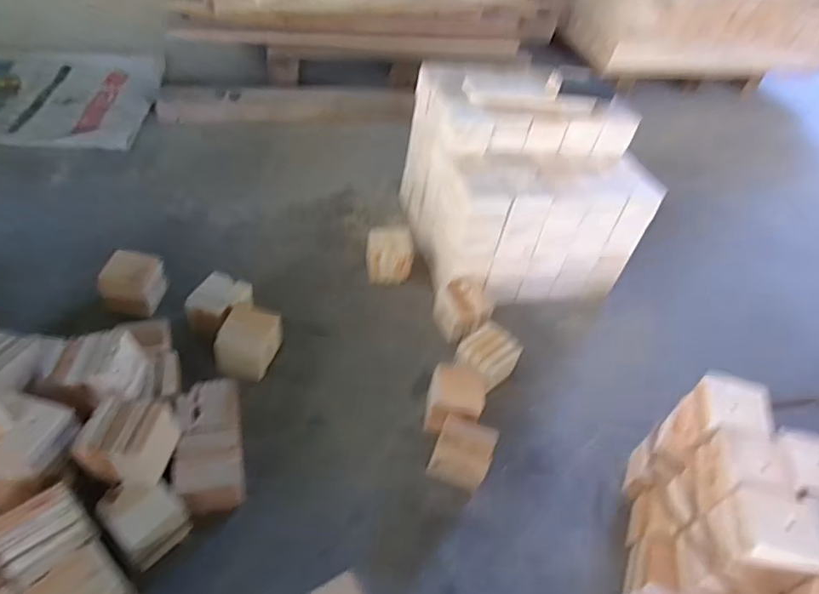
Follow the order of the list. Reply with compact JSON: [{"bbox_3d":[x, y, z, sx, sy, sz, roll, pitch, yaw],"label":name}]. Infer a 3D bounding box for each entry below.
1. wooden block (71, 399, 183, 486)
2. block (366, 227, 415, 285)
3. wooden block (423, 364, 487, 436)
[{"bbox_3d":[-0.415,0.219,0.776,0.111,0.100,0.103,7,46,-4],"label":"wooden block"},{"bbox_3d":[-0.048,-0.101,1.254,0.111,0.114,0.096,7,46,-5],"label":"block"},{"bbox_3d":[0.084,0.192,0.975,0.098,0.071,0.114,9,43,2],"label":"wooden block"}]

